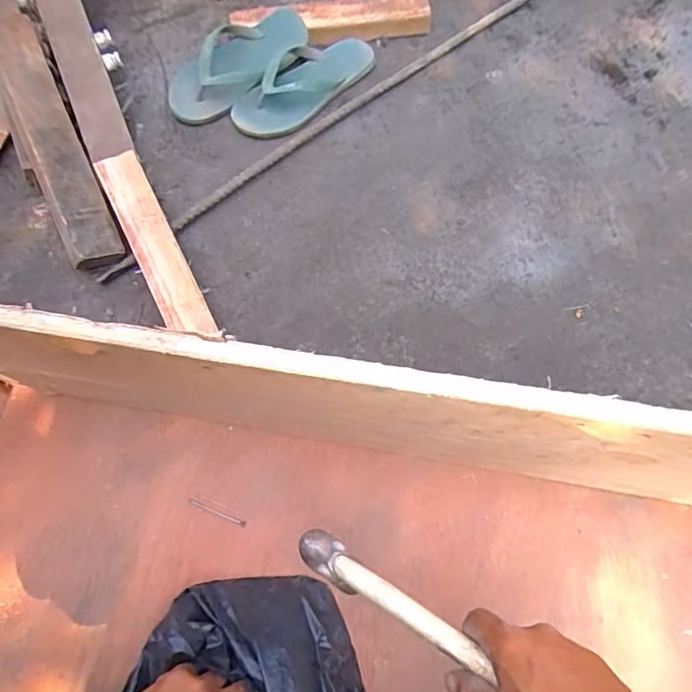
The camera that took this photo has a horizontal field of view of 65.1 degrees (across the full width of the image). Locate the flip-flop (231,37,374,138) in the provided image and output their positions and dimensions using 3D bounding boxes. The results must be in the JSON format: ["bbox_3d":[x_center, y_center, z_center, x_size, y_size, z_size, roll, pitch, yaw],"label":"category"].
[{"bbox_3d":[-0.061,-0.436,0.886,0.254,0.043,0.107,-42,74,-14],"label":"flip-flop"}]

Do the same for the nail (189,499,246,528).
[{"bbox_3d":[-0.140,0.181,0.588,0.068,0.004,0.007,20,71,8],"label":"nail"}]

